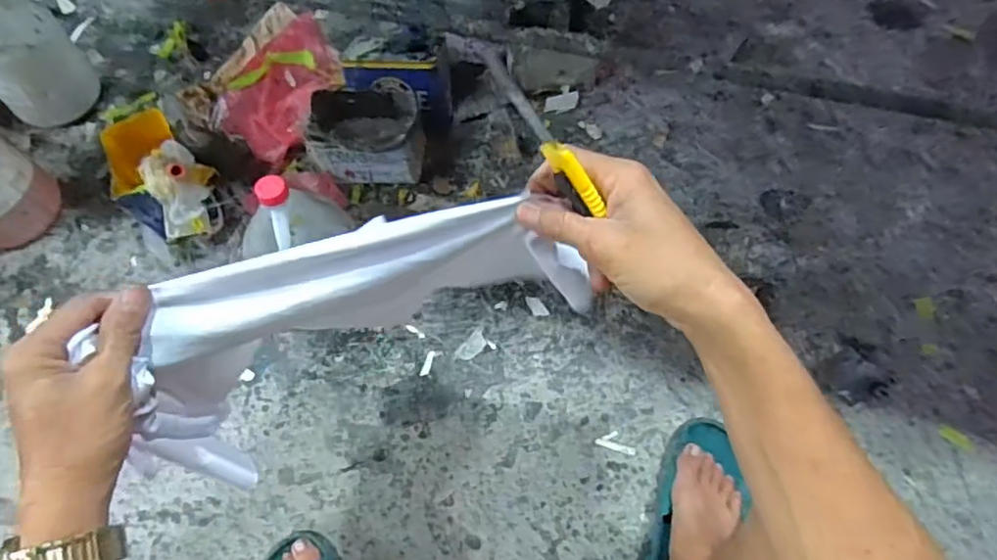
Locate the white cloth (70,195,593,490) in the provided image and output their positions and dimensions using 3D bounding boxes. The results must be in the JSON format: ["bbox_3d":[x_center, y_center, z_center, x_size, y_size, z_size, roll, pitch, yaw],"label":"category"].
[{"bbox_3d":[-0.100,0.028,0.424,0.302,0.136,0.083,-26,66,6],"label":"white cloth"}]

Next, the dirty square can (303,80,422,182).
[{"bbox_3d":[-0.214,-0.245,1.056,0.176,0.109,0.138,0,65,2],"label":"dirty square can"}]

